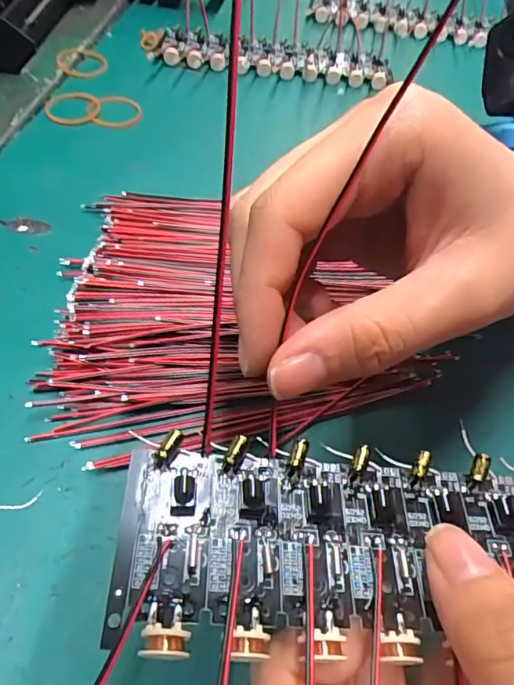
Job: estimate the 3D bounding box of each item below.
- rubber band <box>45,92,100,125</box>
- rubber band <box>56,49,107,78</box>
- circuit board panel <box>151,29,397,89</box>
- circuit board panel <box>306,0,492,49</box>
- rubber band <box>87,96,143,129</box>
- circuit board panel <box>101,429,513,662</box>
[{"bbox_3d":[-0.111,-0.141,0.308,0.031,0.004,0.036,-17,59,-13],"label":"rubber band"},{"bbox_3d":[-0.116,-0.187,0.338,0.031,0.007,0.032,-10,54,-11],"label":"rubber band"},{"bbox_3d":[0.011,-0.198,0.357,0.162,0.011,0.046,6,52,1],"label":"circuit board panel"},{"bbox_3d":[0.116,-0.264,0.417,0.148,0.014,0.060,9,53,3],"label":"circuit board panel"},{"bbox_3d":[-0.086,-0.139,0.309,0.031,0.004,0.030,0,59,-13],"label":"rubber band"},{"bbox_3d":[0.051,0.048,0.120,0.161,0.005,0.045,6,52,-7],"label":"circuit board panel"}]

